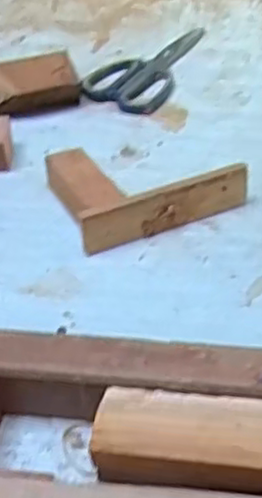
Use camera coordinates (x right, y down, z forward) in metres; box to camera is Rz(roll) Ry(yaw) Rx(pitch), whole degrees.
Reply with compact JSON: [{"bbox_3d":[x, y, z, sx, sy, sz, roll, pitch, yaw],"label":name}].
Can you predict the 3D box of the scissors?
[{"bbox_3d":[0.029,-0.204,0.766,0.085,0.013,0.184,21,48,24],"label":"scissors"}]

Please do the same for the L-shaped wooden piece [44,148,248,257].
[{"bbox_3d":[0.013,-0.057,0.591,0.148,0.039,0.099,-16,45,-13],"label":"L-shaped wooden piece"}]

